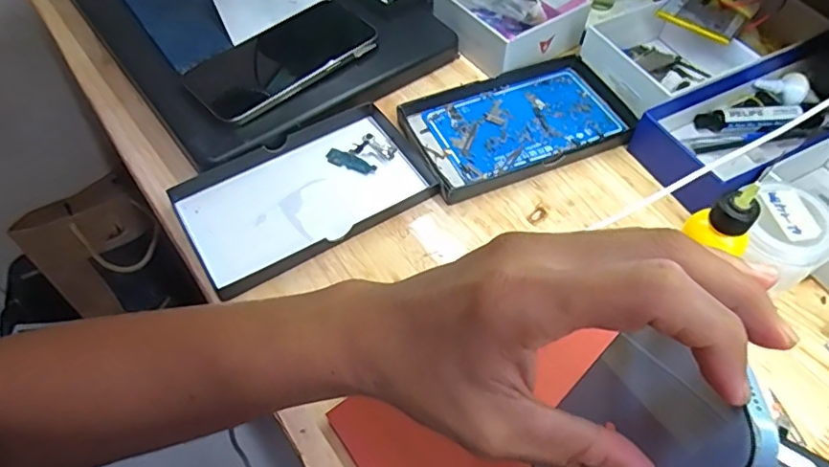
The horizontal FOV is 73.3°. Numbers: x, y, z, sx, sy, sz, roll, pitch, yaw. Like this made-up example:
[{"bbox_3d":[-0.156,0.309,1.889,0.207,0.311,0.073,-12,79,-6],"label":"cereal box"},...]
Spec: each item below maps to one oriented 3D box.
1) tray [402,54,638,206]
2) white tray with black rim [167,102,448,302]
[{"bbox_3d":[0.086,-0.092,0.455,0.177,0.017,0.108,-20,58,-14],"label":"tray"},{"bbox_3d":[-0.079,-0.034,0.410,0.174,0.018,0.107,-29,61,-19],"label":"white tray with black rim"}]

